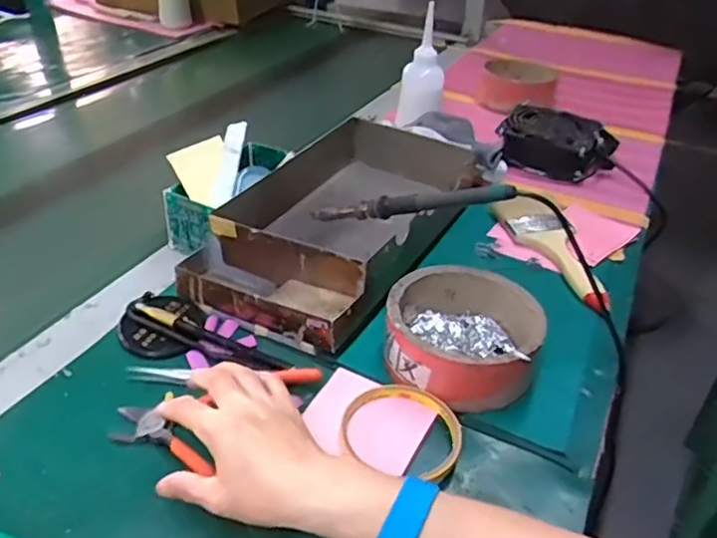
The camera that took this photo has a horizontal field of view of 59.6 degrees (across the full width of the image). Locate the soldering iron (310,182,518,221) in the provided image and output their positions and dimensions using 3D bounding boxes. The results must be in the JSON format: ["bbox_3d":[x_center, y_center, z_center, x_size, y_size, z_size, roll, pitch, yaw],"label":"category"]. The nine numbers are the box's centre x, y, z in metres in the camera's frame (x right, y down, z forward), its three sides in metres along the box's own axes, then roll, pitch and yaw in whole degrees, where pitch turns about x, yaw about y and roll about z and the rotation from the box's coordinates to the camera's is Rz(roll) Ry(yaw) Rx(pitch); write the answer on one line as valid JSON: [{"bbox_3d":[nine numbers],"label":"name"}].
[{"bbox_3d":[0.043,-0.059,0.580,0.209,0.018,0.016,-4,28,31],"label":"soldering iron"}]

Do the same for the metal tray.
[{"bbox_3d":[-0.012,-0.056,0.639,0.183,0.065,0.336,18,38,21],"label":"metal tray"}]

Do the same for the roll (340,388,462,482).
[{"bbox_3d":[0.031,0.115,0.454,0.086,0.017,0.073,5,35,4],"label":"roll"}]

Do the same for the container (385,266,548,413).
[{"bbox_3d":[0.084,0.052,0.509,0.117,0.054,0.117,2,35,-1],"label":"container"}]

